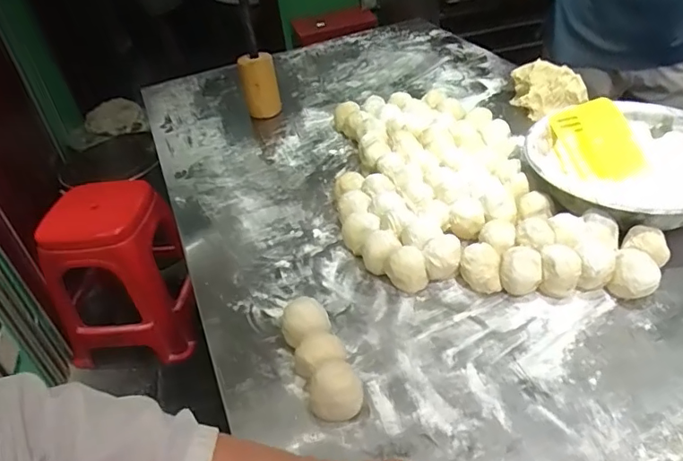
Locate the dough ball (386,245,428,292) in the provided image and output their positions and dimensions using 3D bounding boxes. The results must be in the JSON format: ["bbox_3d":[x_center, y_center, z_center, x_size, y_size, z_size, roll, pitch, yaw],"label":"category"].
[{"bbox_3d":[0.081,0.050,0.644,0.048,0.051,0.041,-4,38,5],"label":"dough ball"}]

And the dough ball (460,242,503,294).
[{"bbox_3d":[0.169,0.049,0.629,0.047,0.051,0.043,-5,38,4],"label":"dough ball"}]

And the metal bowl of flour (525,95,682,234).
[{"bbox_3d":[0.405,-0.084,0.723,0.249,0.089,0.265,-5,38,4],"label":"metal bowl of flour"}]

